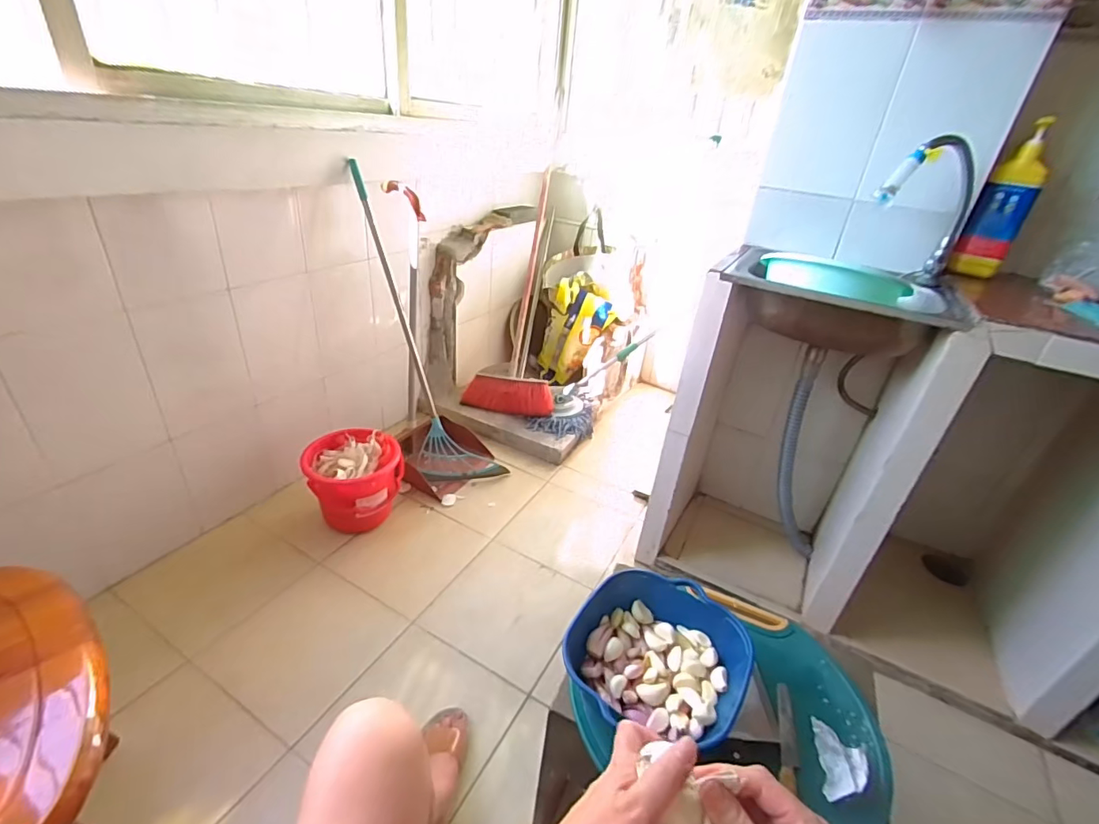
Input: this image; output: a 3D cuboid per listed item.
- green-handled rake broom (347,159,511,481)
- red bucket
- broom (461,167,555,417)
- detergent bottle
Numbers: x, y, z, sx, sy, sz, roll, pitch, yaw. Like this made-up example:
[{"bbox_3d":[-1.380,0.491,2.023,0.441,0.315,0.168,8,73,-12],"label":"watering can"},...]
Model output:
[{"bbox_3d":[-0.410,-0.161,1.386,0.235,0.917,0.068,-28,21,-12],"label":"green-handled rake broom"},{"bbox_3d":[-0.509,0.180,1.332,0.227,0.196,0.227,4,30,-2],"label":"red bucket"},{"bbox_3d":[-0.094,-0.452,1.918,0.348,0.965,0.160,-2,-14,31],"label":"broom"},{"bbox_3d":[0.886,-0.405,0.978,0.081,0.276,0.095,27,37,32],"label":"detergent bottle"}]

